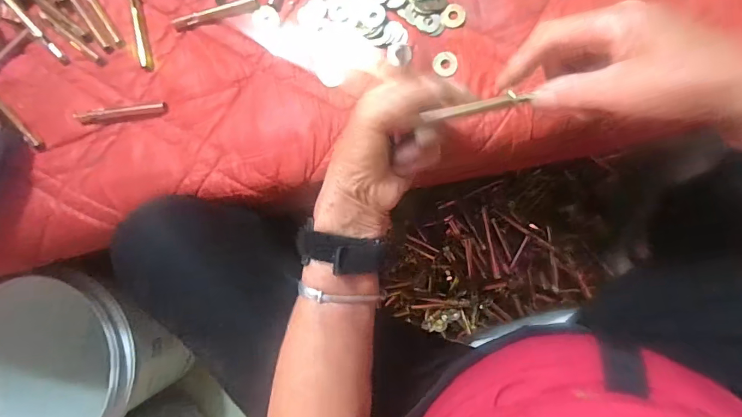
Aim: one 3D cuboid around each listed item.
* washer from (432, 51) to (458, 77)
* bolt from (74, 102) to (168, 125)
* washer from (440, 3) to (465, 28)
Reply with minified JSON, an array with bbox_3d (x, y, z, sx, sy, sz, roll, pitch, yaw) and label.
[{"bbox_3d":[0.066,-0.127,0.384,0.022,0.004,0.023,0,90,-2],"label":"washer"},{"bbox_3d":[-0.240,-0.093,0.418,0.086,0.016,0.012,-9,85,8],"label":"bolt"},{"bbox_3d":[0.073,-0.173,0.387,0.021,0.004,0.021,-1,87,9],"label":"washer"}]

